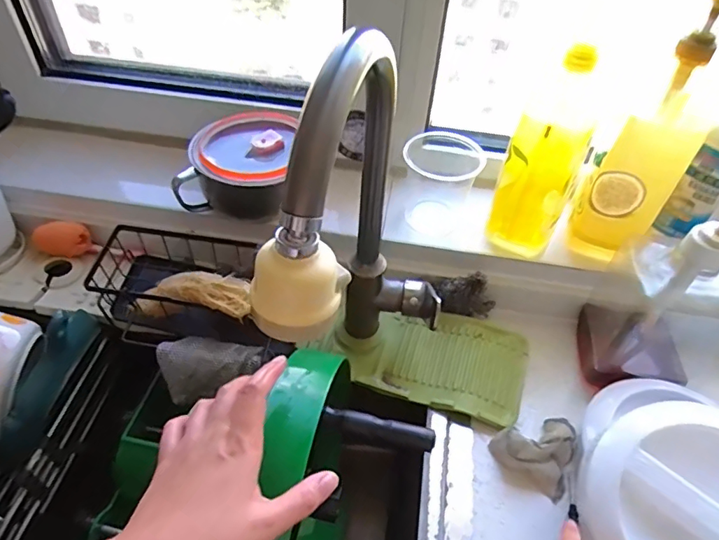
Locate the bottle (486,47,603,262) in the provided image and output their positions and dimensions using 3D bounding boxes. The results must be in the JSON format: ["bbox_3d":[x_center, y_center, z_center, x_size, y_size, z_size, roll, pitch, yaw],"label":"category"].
[{"bbox_3d":[0.211,-0.125,0.585,0.086,0.239,0.070,23,50,17],"label":"bottle"}]

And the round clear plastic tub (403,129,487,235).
[{"bbox_3d":[0.102,-0.120,0.666,0.093,0.103,0.099,2,47,-2],"label":"round clear plastic tub"}]

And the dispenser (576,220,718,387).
[{"bbox_3d":[0.329,0.013,0.524,0.108,0.266,0.103,13,48,8],"label":"dispenser"}]

